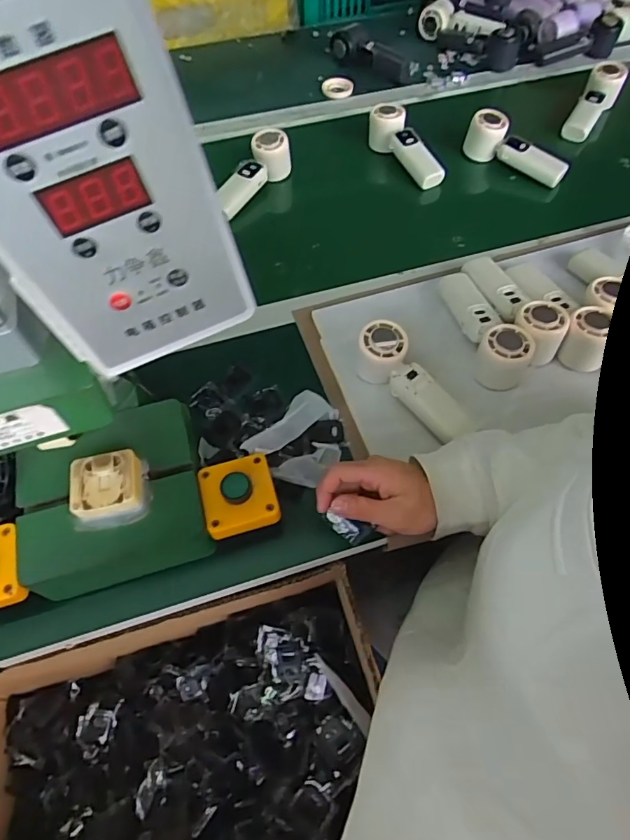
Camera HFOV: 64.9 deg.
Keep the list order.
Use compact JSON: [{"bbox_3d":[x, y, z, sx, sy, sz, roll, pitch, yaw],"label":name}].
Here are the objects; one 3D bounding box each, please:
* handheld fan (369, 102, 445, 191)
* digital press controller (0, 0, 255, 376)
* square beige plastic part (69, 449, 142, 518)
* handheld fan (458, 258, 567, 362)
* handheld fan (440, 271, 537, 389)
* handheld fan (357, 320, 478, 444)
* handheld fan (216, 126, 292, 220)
[{"bbox_3d":[0.148,-0.447,0.805,0.043,0.058,0.165,-26,63,-13],"label":"handheld fan"},{"bbox_3d":[-0.092,-0.098,0.206,0.094,0.157,0.051,-21,62,-11],"label":"digital press controller"},{"bbox_3d":[-0.188,0.061,0.456,0.060,0.031,0.055,-12,61,-6],"label":"square beige plastic part"},{"bbox_3d":[0.243,-0.148,0.608,0.059,0.048,0.181,-14,61,-7],"label":"handheld fan"},{"bbox_3d":[0.196,-0.118,0.592,0.054,0.052,0.165,-17,61,-9],"label":"handheld fan"},{"bbox_3d":[0.107,-0.039,0.548,0.053,0.059,0.152,-34,65,-17],"label":"handheld fan"},{"bbox_3d":[-0.096,-0.376,0.765,0.056,0.064,0.153,24,63,14],"label":"handheld fan"}]

